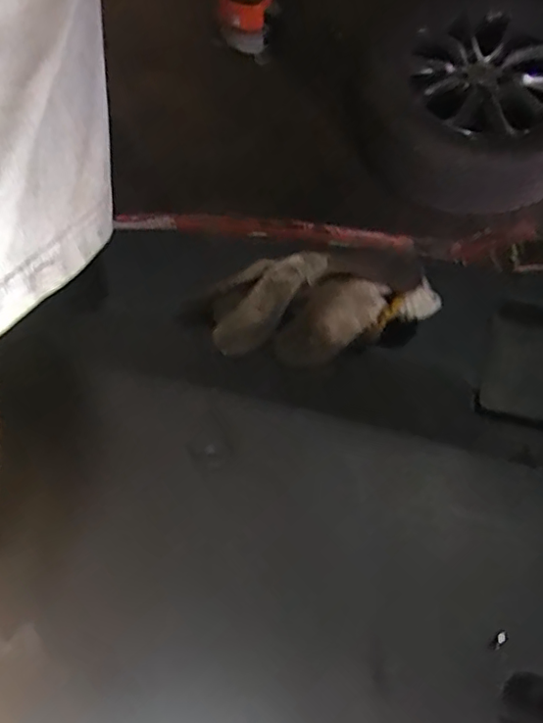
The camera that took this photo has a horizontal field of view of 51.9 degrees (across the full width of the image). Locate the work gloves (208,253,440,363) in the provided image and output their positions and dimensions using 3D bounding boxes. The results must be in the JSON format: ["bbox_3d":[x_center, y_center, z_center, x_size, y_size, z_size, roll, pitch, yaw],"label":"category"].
[{"bbox_3d":[0.029,-0.031,0.316,0.128,0.040,0.077,-5,70,-1],"label":"work gloves"}]

